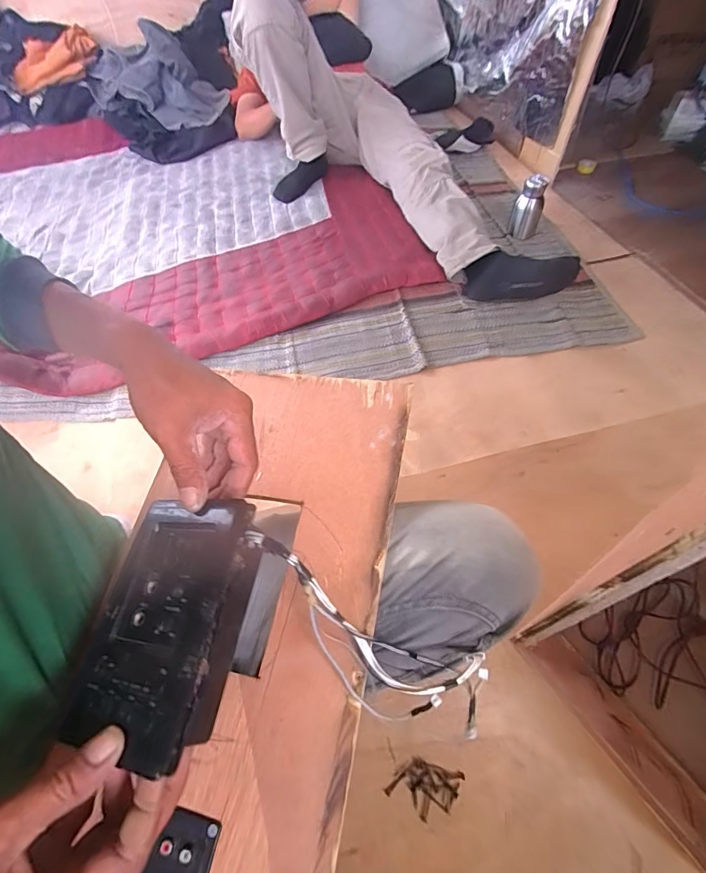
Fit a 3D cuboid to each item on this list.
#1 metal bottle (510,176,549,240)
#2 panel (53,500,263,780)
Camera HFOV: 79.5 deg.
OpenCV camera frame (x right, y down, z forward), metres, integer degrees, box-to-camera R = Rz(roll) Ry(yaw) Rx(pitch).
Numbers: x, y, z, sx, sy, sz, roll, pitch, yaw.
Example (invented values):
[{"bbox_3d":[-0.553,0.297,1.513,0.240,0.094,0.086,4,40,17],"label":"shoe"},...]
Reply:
[{"bbox_3d":[0.430,-0.559,1.038,0.066,0.137,0.064,20,57,14],"label":"metal bottle"},{"bbox_3d":[-0.132,0.125,0.299,0.121,0.018,0.162,-1,57,21],"label":"panel"}]

